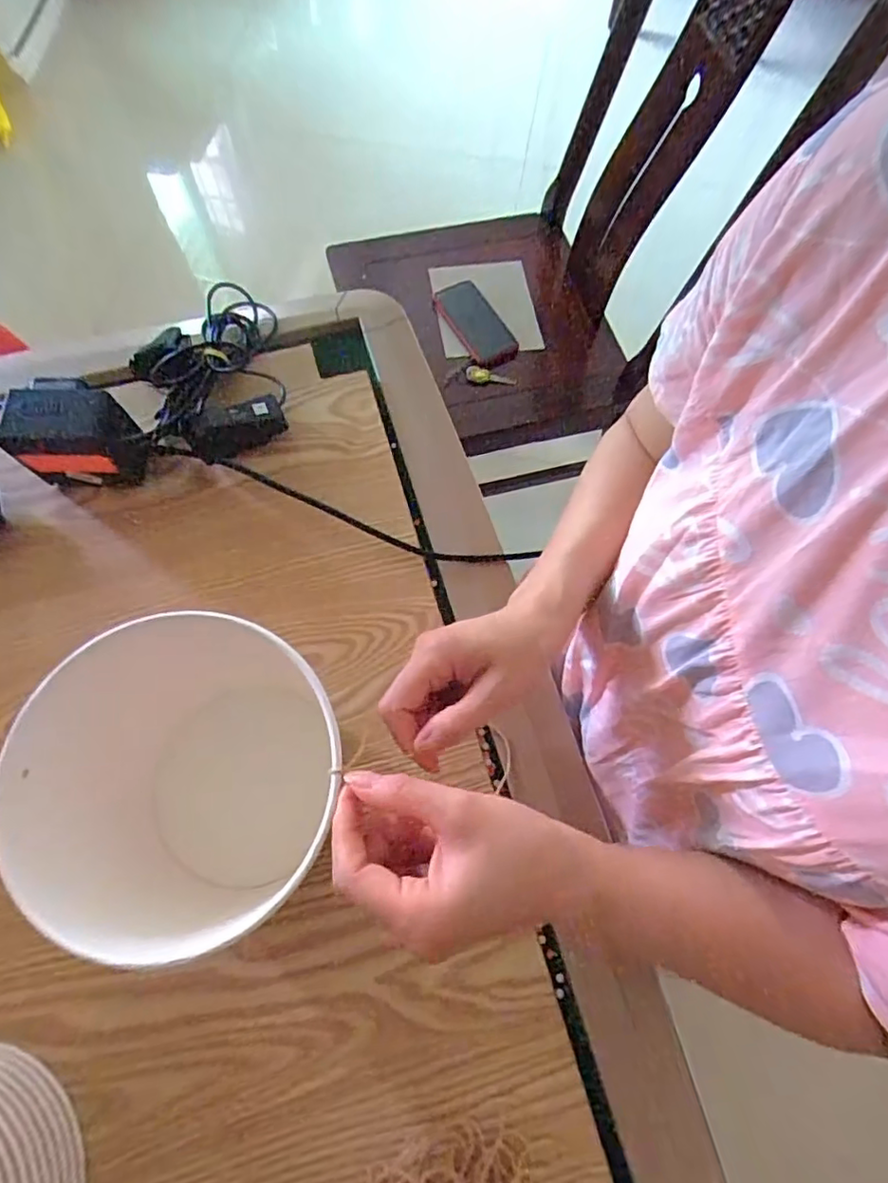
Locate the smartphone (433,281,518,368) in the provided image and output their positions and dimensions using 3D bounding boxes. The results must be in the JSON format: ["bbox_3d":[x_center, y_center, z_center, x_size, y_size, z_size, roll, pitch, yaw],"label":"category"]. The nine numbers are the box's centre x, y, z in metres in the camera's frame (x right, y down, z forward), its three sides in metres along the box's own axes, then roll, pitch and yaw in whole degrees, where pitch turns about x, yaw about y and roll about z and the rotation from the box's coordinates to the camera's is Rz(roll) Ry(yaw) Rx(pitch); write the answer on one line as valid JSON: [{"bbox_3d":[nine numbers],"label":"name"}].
[{"bbox_3d":[0.049,-0.429,0.943,0.076,0.017,0.156,-36,86,-13],"label":"smartphone"}]

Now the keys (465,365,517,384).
[{"bbox_3d":[0.075,-0.342,0.947,0.082,0.006,0.025,13,94,-15],"label":"keys"}]

